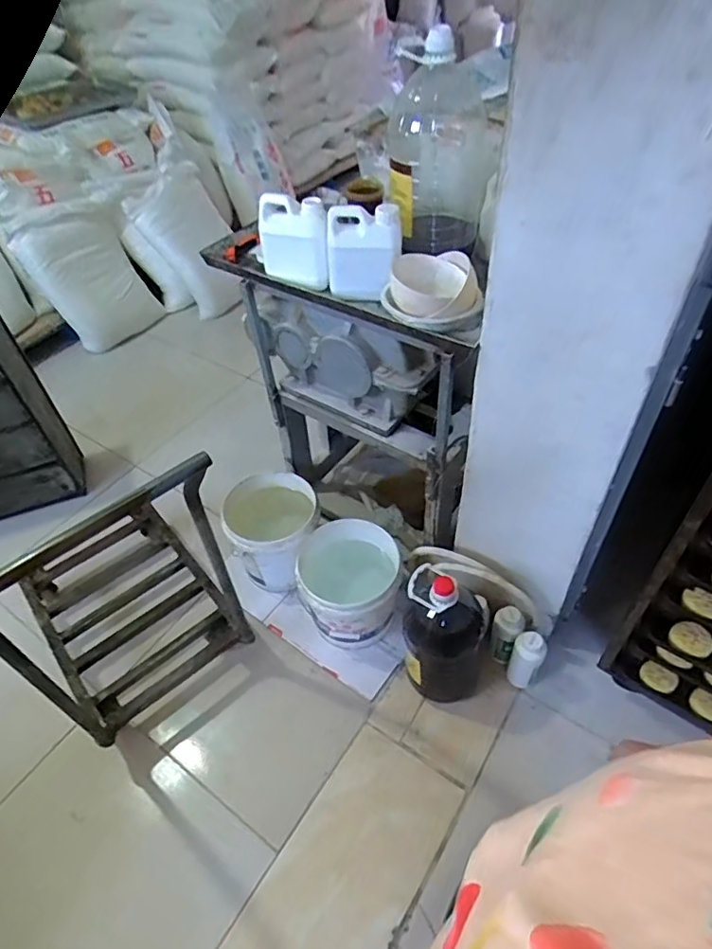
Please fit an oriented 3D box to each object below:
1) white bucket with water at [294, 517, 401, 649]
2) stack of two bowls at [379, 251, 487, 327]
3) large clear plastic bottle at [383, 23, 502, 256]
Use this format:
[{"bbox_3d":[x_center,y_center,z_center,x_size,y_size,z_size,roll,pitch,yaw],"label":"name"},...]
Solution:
[{"bbox_3d":[-0.025,0.301,1.483,0.244,0.270,0.249,-2,47,2],"label":"white bucket with water"},{"bbox_3d":[0.144,-0.347,1.038,0.178,0.082,0.162,4,47,7],"label":"stack of two bowls"},{"bbox_3d":[0.170,-0.620,1.067,0.180,0.357,0.191,11,49,13],"label":"large clear plastic bottle"}]

